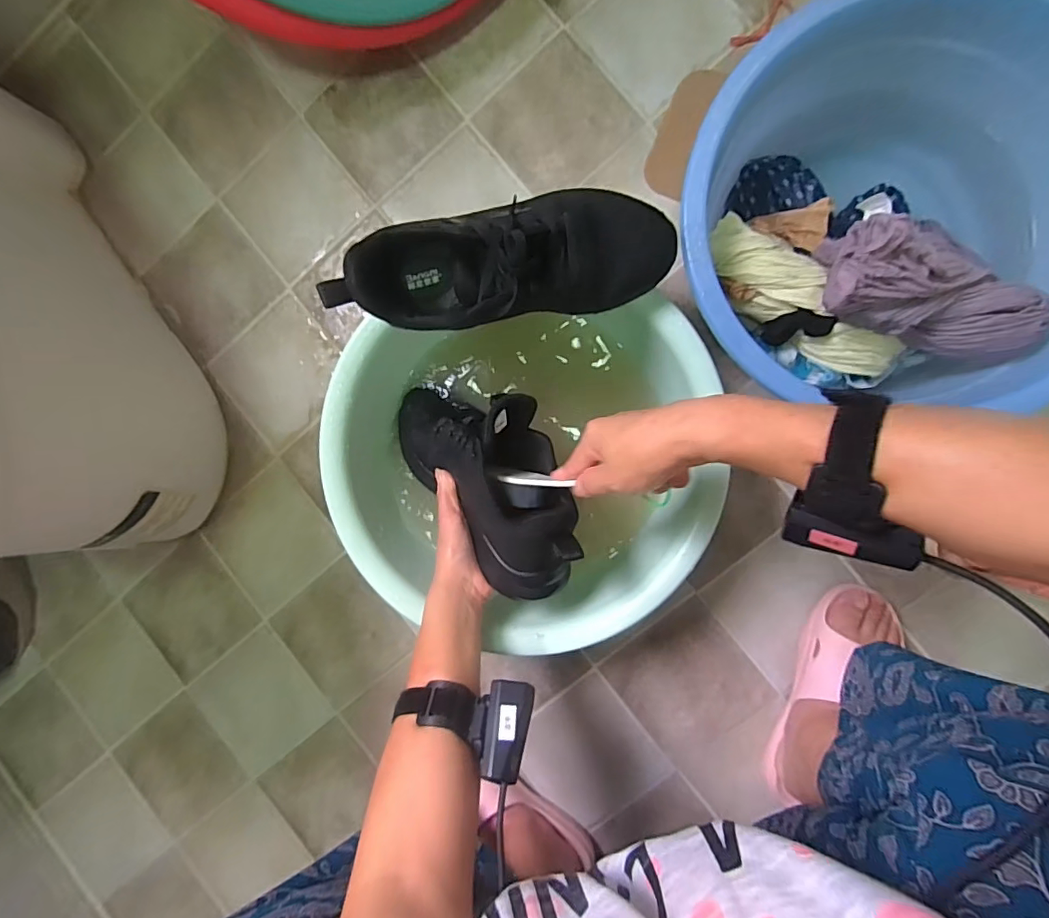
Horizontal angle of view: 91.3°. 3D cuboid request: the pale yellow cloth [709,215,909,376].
[{"bbox_3d":[0.257,-0.150,0.482,0.074,0.039,0.201,-43,86,7],"label":"pale yellow cloth"}]

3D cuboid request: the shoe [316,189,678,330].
[{"bbox_3d":[-0.017,-0.163,0.427,0.282,0.083,0.100,-11,90,8],"label":"shoe"}]

